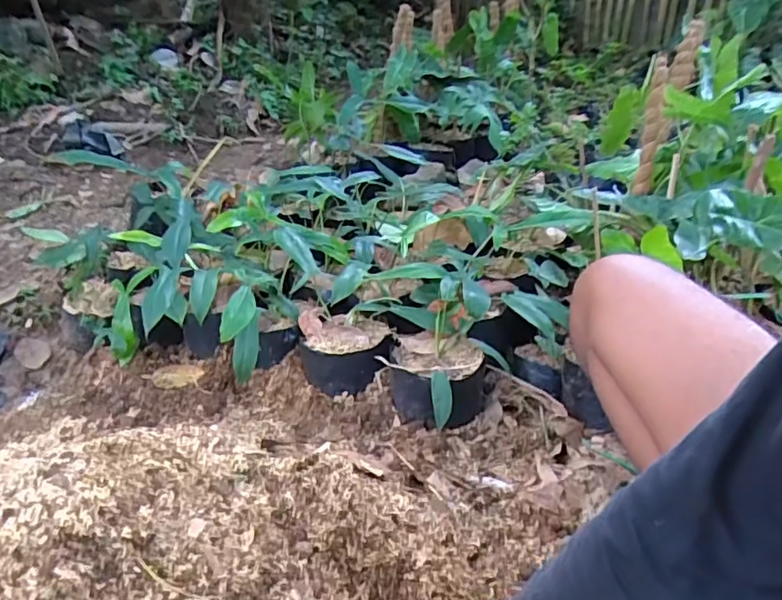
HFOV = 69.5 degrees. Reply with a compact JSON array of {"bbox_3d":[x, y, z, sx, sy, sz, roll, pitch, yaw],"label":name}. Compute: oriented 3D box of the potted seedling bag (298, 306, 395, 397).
[{"bbox_3d":[-0.080,0.095,1.019,0.190,0.097,0.145,3,31,16],"label":"potted seedling bag"}]

